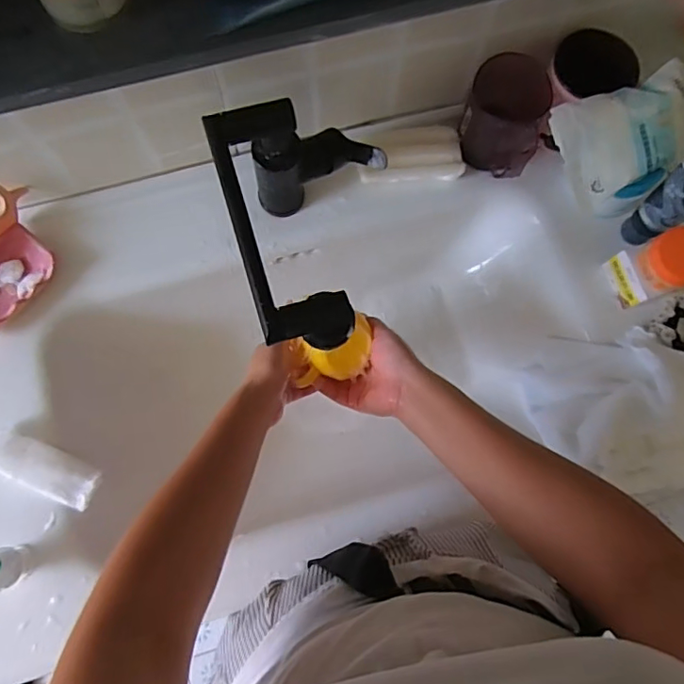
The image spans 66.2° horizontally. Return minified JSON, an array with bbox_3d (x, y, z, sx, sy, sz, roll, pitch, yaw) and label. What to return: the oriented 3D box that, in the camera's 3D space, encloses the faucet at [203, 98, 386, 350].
[{"bbox_3d":[-0.028,-0.099,0.503,0.133,0.164,0.227,-16,77,-5],"label":"faucet"}]

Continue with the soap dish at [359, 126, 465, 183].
[{"bbox_3d":[0.080,-0.216,0.599,0.115,0.024,0.056,-4,77,-3],"label":"soap dish"}]

